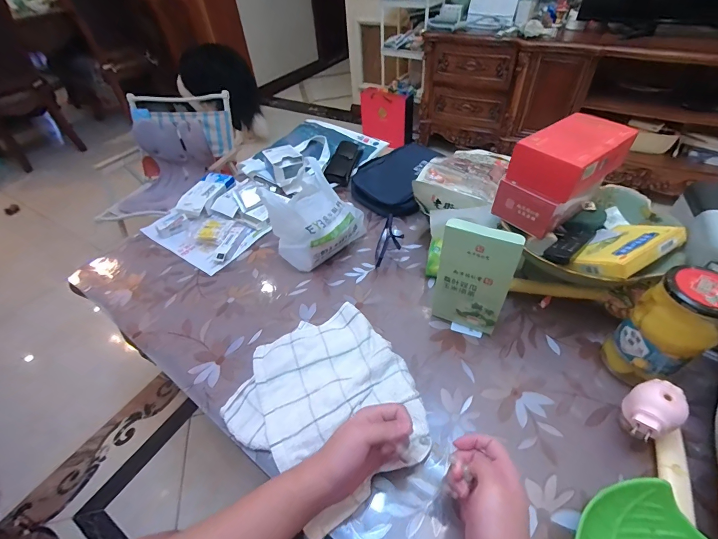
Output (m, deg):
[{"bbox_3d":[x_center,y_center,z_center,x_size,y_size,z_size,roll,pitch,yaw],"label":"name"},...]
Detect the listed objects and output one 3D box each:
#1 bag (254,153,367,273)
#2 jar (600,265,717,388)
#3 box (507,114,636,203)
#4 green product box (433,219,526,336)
[{"bbox_3d":[-0.109,-0.120,0.758,0.174,0.156,0.182,33,58,32],"label":"bag"},{"bbox_3d":[0.432,0.091,0.488,0.079,0.188,0.086,-3,45,3],"label":"jar"},{"bbox_3d":[0.345,-0.188,0.556,0.171,0.066,0.105,-31,51,-24],"label":"box"},{"bbox_3d":[0.186,0.023,0.558,0.107,0.216,0.028,21,52,25],"label":"green product box"}]

